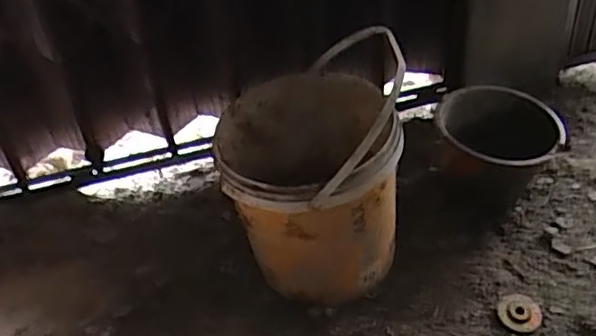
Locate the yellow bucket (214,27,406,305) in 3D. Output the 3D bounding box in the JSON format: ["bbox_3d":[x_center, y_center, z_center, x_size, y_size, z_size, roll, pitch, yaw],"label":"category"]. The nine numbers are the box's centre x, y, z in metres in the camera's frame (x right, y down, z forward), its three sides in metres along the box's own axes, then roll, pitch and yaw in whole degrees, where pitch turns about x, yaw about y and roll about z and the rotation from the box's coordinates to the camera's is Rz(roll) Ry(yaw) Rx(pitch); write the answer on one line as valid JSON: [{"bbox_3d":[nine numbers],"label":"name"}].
[{"bbox_3d":[0.022,0.008,1.082,0.292,0.414,0.330,-12,39,-7],"label":"yellow bucket"}]

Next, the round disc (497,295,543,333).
[{"bbox_3d":[0.386,0.251,1.082,0.070,0.006,0.077,-5,40,4],"label":"round disc"}]

